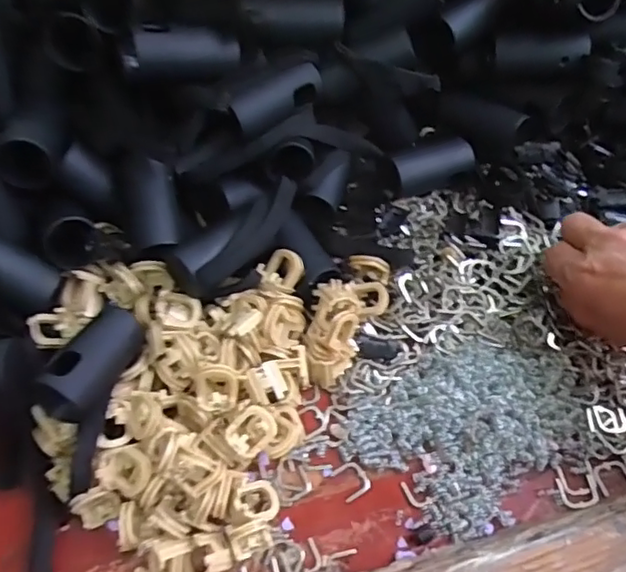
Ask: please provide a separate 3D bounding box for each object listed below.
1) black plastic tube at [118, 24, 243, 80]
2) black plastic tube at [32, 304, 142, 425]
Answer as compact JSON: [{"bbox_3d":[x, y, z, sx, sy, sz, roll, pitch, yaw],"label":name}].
[{"bbox_3d":[-0.075,-0.130,0.347,0.064,0.036,0.031,-7,62,-16],"label":"black plastic tube"},{"bbox_3d":[-0.115,0.039,0.321,0.023,0.026,0.070,16,43,11],"label":"black plastic tube"}]

